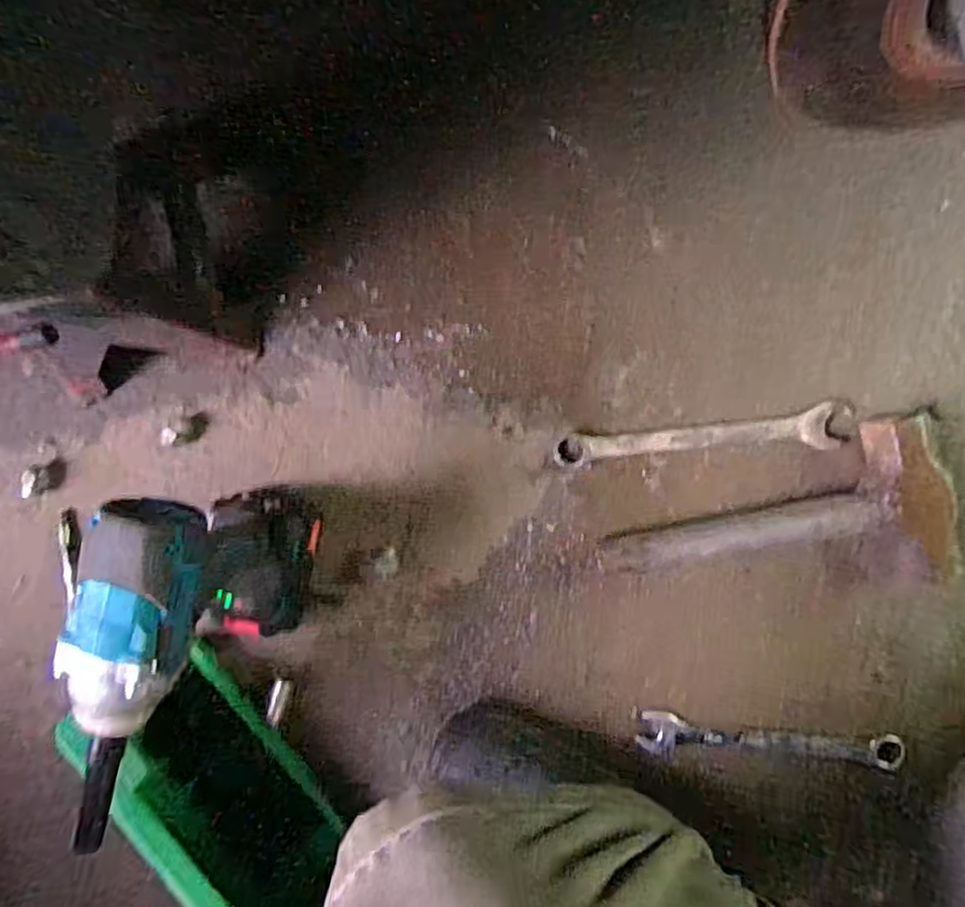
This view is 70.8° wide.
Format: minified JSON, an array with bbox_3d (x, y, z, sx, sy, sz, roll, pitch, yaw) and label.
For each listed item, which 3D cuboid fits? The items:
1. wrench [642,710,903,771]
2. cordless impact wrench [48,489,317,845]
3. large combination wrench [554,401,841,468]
[{"bbox_3d":[0.234,0.237,0.556,0.205,0.008,0.032,3,94,6],"label":"wrench"},{"bbox_3d":[-0.191,0.116,0.482,0.072,0.237,0.196,17,95,6],"label":"cordless impact wrench"},{"bbox_3d":[0.169,-0.014,0.547,0.214,0.015,0.033,-4,93,6],"label":"large combination wrench"}]

